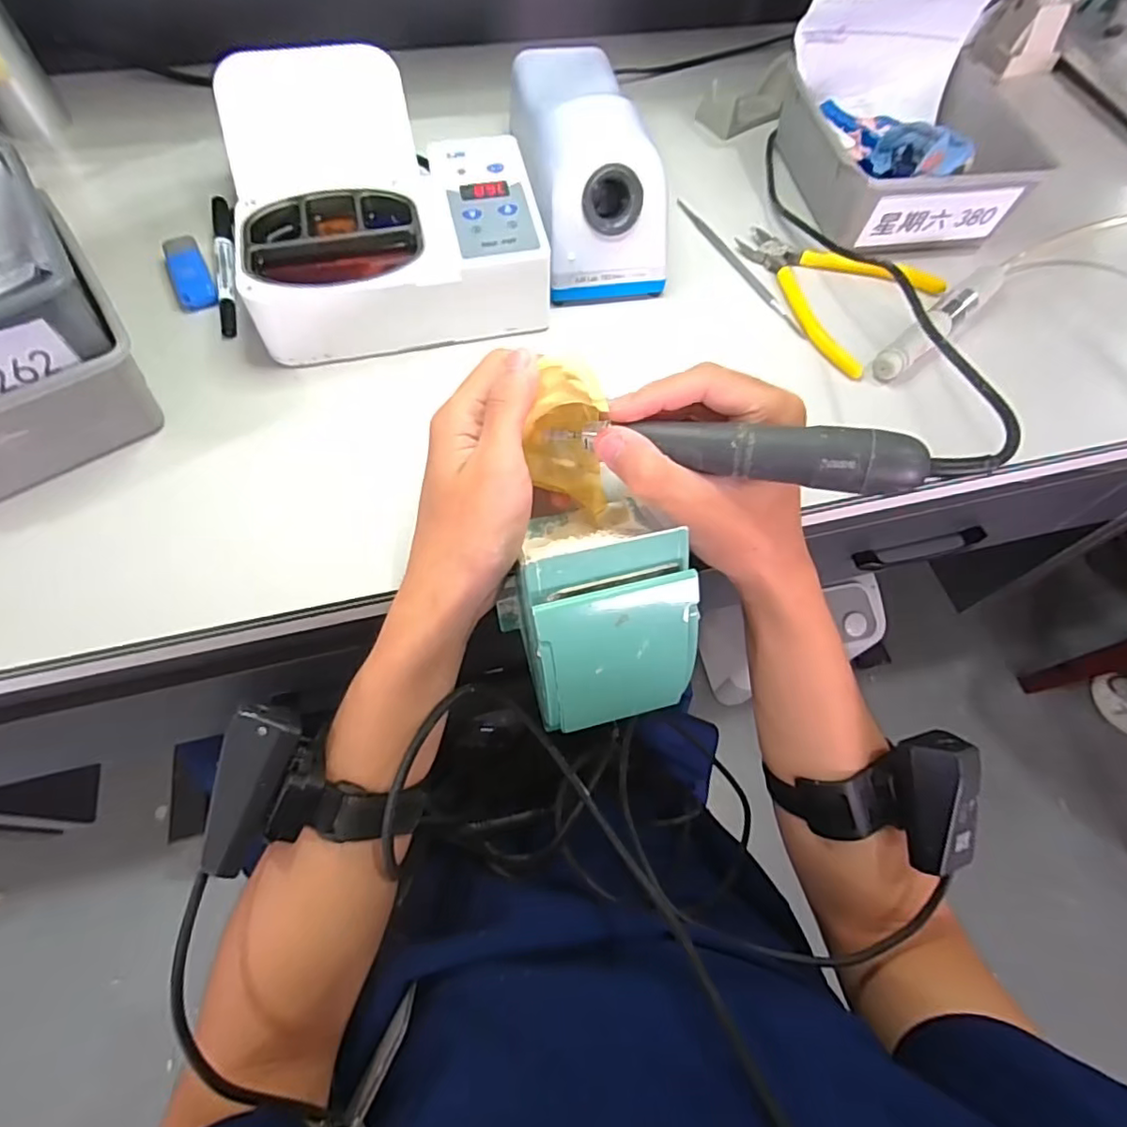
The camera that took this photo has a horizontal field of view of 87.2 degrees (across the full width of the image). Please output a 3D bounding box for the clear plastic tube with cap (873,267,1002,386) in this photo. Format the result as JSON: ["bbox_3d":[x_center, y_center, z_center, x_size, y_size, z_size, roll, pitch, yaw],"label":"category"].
[{"bbox_3d":[0.268,-0.171,0.419,0.142,0.019,0.022,-40,71,-20],"label":"clear plastic tube with cap"}]

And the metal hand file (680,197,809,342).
[{"bbox_3d":[0.132,-0.228,0.450,0.009,0.004,0.171,-21,66,-13],"label":"metal hand file"}]

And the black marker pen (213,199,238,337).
[{"bbox_3d":[-0.241,-0.213,0.422,0.013,0.012,0.134,-14,64,-9],"label":"black marker pen"}]

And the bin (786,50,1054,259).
[{"bbox_3d":[0.272,-0.324,0.475,0.157,0.059,0.156,-7,63,-6],"label":"bin"}]

